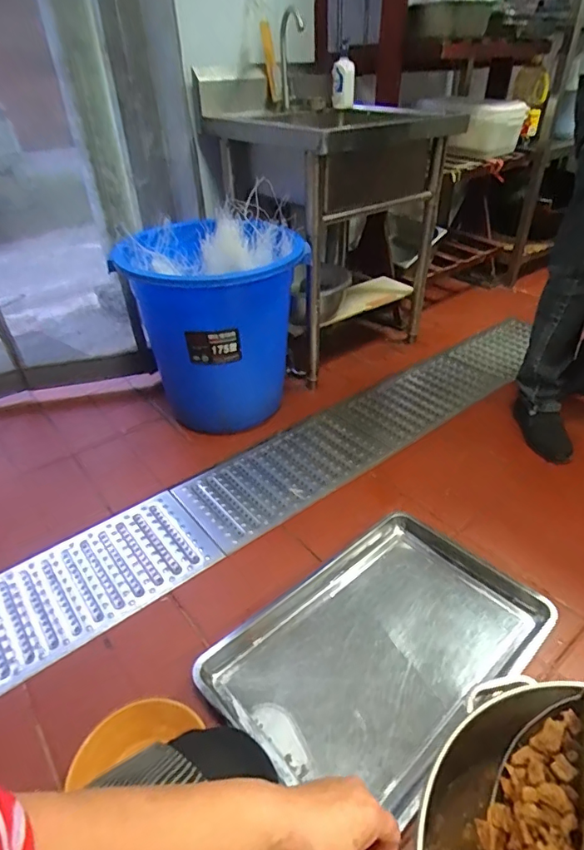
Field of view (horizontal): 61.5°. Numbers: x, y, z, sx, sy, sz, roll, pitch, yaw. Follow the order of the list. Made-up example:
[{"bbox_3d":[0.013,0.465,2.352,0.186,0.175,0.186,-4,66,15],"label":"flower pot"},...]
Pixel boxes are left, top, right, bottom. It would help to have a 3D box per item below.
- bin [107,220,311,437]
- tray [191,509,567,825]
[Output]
[{"bbox_3d":[-0.203,-0.309,1.413,0.484,0.559,0.461,-1,35,1],"label":"bin"},{"bbox_3d":[0.169,0.398,0.895,0.587,0.045,0.376,-28,43,-32],"label":"tray"}]

